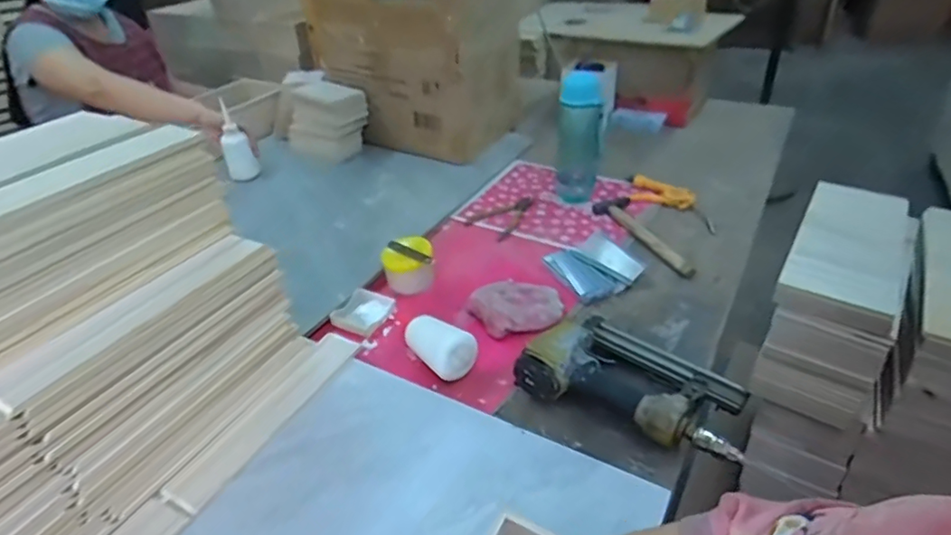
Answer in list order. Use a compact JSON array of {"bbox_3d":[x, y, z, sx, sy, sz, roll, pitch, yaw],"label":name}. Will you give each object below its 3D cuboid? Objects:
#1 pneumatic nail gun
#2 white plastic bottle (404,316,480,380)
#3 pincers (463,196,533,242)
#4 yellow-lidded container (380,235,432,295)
[{"bbox_3d":[0.191,0.119,0.655,0.236,0.052,0.152,17,40,28],"label":"pneumatic nail gun"},{"bbox_3d":[-0.046,0.101,0.729,0.059,0.051,0.095,-27,40,-30],"label":"white plastic bottle"},{"bbox_3d":[0.060,-0.102,1.048,0.087,0.022,0.146,25,44,36],"label":"pincers"},{"bbox_3d":[-0.107,-0.007,0.875,0.079,0.055,0.075,-7,34,-5],"label":"yellow-lidded container"}]

